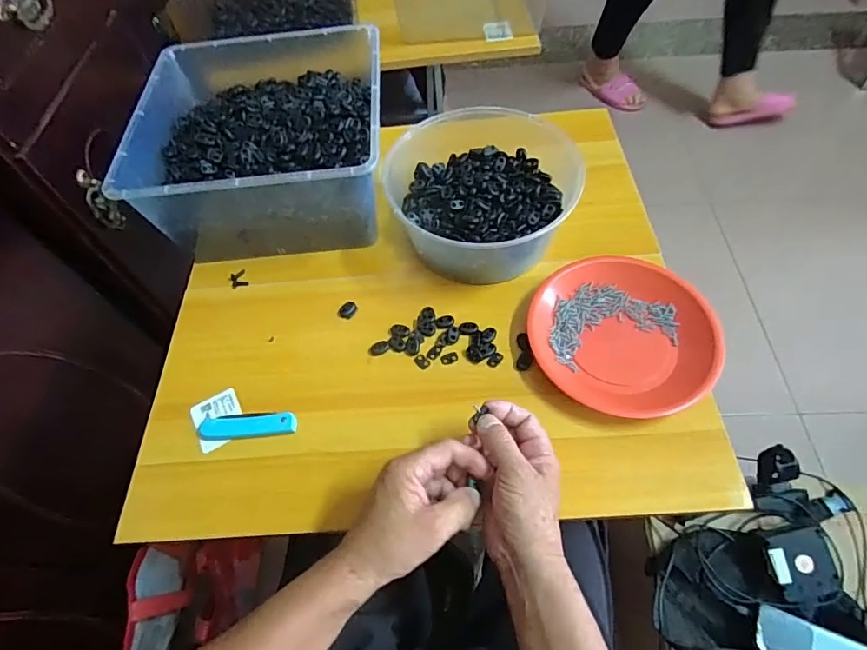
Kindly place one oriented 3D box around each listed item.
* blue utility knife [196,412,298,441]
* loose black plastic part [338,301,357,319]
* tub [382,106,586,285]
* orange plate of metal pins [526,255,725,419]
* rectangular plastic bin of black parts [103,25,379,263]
[{"bbox_3d":[-0.193,0.103,0.508,0.102,0.018,0.027,-2,58,2],"label":"blue utility knife"},{"bbox_3d":[-0.102,-0.018,0.577,0.017,0.009,0.022,36,67,22],"label":"loose black plastic part"},{"bbox_3d":[0.063,-0.169,0.597,0.214,0.091,0.204,-2,58,3],"label":"tub"},{"bbox_3d":[0.199,0.011,0.523,0.184,0.031,0.184,-2,58,3],"label":"orange plate of metal pins"},{"bbox_3d":[-0.212,-0.241,0.649,0.298,0.145,0.311,-5,58,1],"label":"rectangular plastic bin of black parts"}]

